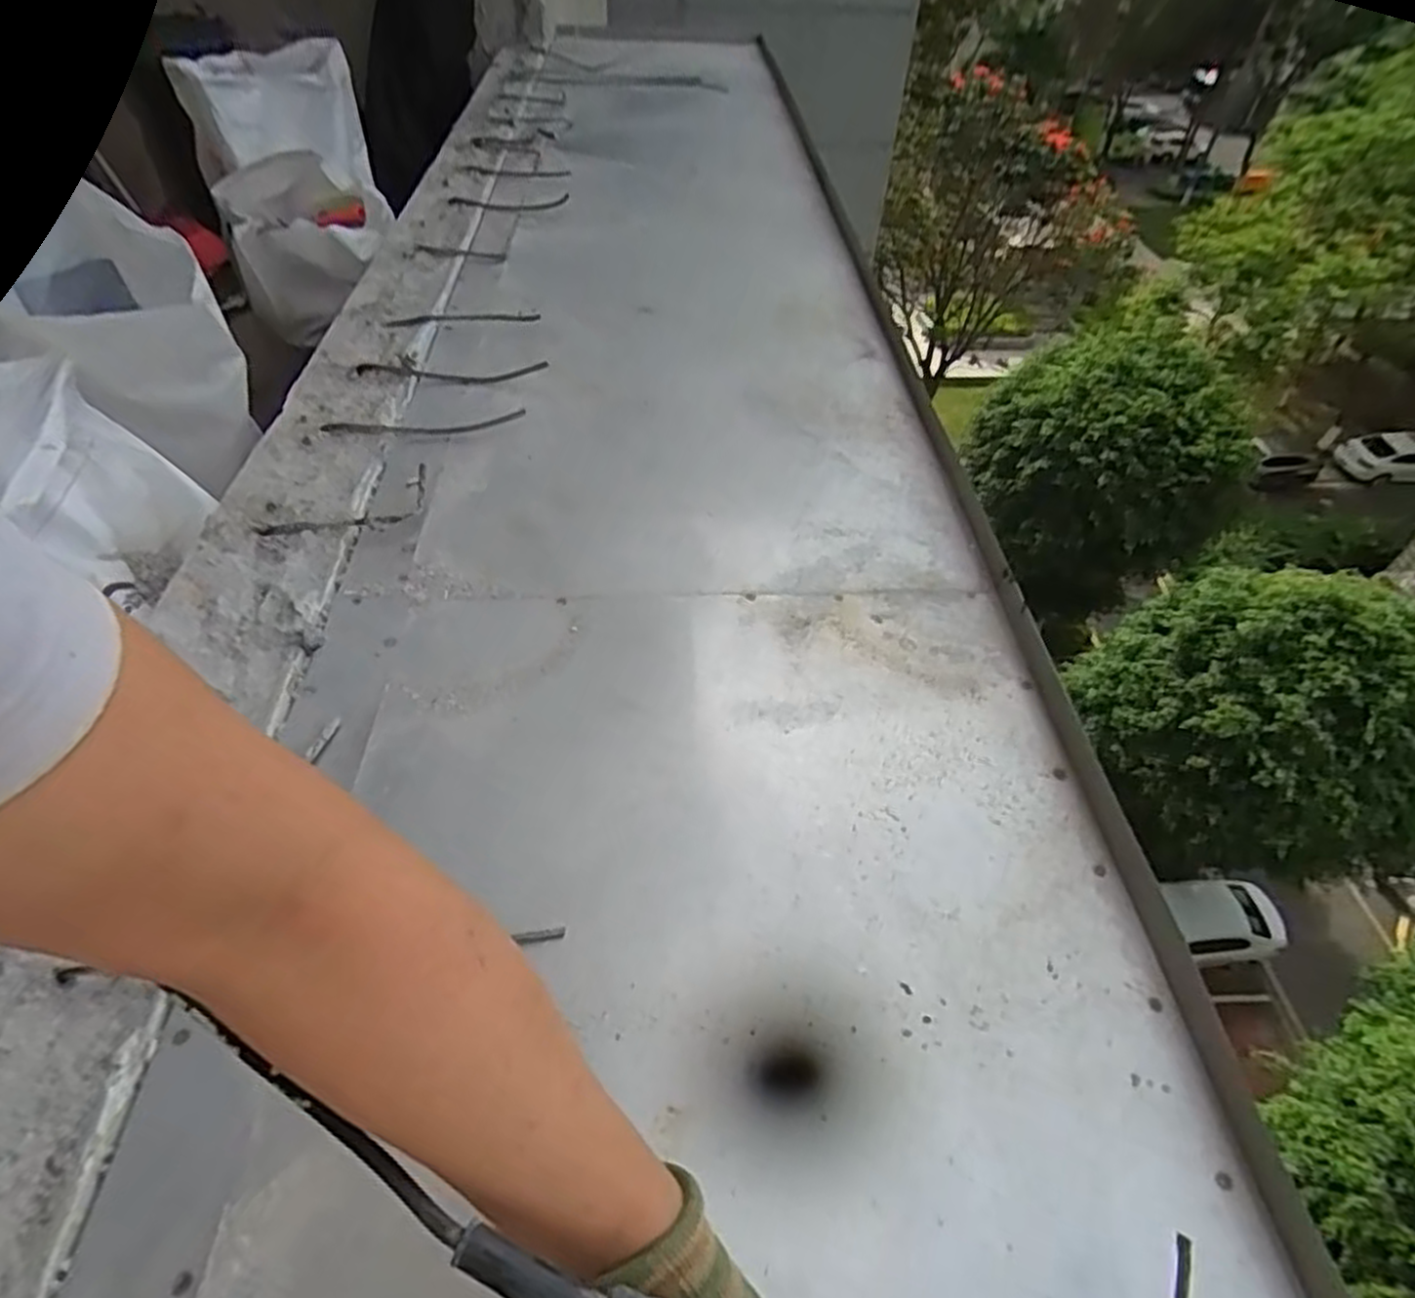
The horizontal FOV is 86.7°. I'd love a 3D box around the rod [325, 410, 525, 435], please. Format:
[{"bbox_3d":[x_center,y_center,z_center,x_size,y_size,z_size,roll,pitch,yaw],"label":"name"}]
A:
[{"bbox_3d":[-0.303,-0.242,0.805,0.208,0.017,0.020,-4,49,-6],"label":"rod"}]

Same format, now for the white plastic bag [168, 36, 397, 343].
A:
[{"bbox_3d":[-0.696,-0.786,1.259,0.262,0.169,0.576,-13,71,-14],"label":"white plastic bag"}]

